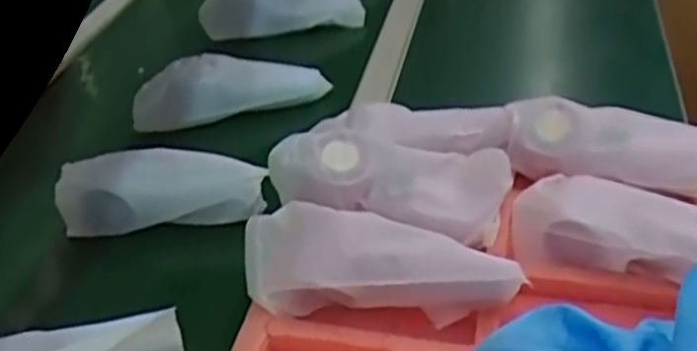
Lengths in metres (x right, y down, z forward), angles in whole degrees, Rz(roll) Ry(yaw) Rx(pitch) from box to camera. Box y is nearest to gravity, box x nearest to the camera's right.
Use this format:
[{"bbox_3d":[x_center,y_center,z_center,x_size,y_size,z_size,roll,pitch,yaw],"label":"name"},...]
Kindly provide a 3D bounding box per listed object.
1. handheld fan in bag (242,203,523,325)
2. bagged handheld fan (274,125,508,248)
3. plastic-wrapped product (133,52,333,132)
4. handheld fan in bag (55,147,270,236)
[{"bbox_3d":[0.020,0.059,0.507,0.190,0.051,0.067,-1,38,8],"label":"handheld fan in bag"},{"bbox_3d":[0.033,0.002,0.569,0.177,0.063,0.066,8,40,19],"label":"bagged handheld fan"},{"bbox_3d":[-0.132,-0.101,0.789,0.204,0.054,0.056,-14,38,-8],"label":"plastic-wrapped product"},{"bbox_3d":[-0.167,0.013,0.649,0.183,0.048,0.060,-3,38,6],"label":"handheld fan in bag"}]

